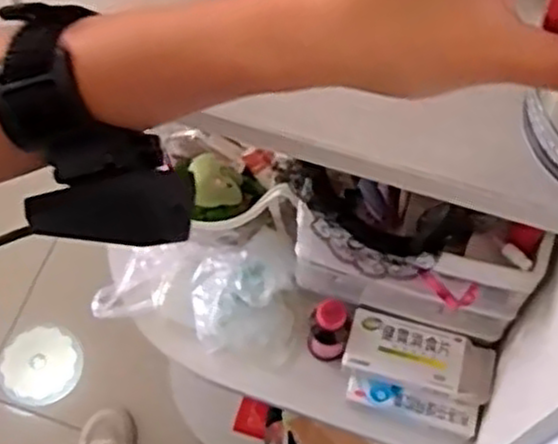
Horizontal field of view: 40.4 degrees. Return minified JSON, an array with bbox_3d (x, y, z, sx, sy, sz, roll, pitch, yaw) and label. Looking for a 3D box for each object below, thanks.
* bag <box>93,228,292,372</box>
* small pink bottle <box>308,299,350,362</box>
[{"bbox_3d":[-0.094,0.079,0.823,0.222,0.075,0.146,-2,63,0],"label":"bag"},{"bbox_3d":[0.052,0.113,0.784,0.038,0.080,0.038,0,63,1],"label":"small pink bottle"}]

